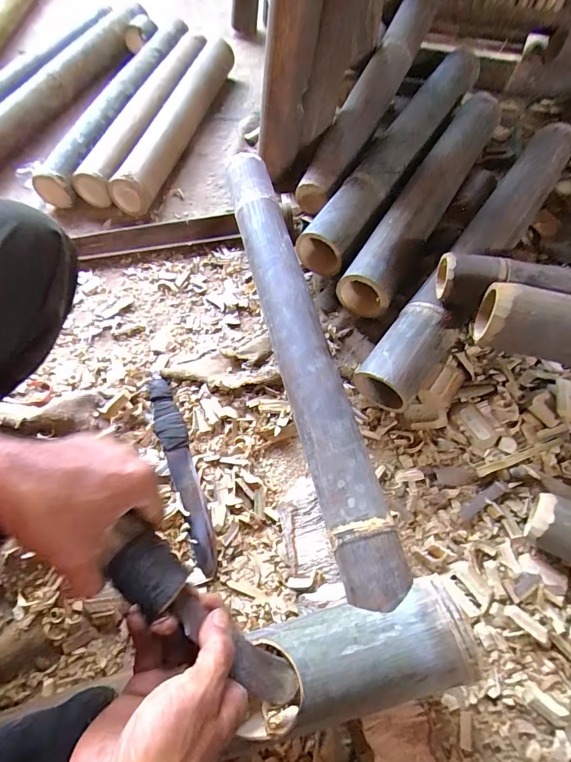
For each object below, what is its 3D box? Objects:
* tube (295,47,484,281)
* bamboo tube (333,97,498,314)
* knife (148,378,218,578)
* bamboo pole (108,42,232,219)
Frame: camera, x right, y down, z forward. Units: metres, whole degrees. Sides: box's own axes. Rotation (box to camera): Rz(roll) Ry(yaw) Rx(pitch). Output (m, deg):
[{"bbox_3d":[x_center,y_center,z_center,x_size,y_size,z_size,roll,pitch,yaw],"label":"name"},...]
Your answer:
[{"bbox_3d":[0.213,-0.417,0.736,0.076,0.072,0.589,30,68,17],"label":"tube"},{"bbox_3d":[0.239,-0.316,0.672,0.083,0.064,0.515,29,68,16],"label":"bamboo tube"},{"bbox_3d":[-0.132,0.109,0.522,0.037,0.021,0.260,-23,64,-8],"label":"knife"},{"bbox_3d":[-0.217,-0.535,0.831,0.073,0.069,0.498,14,65,10],"label":"bamboo pole"}]

